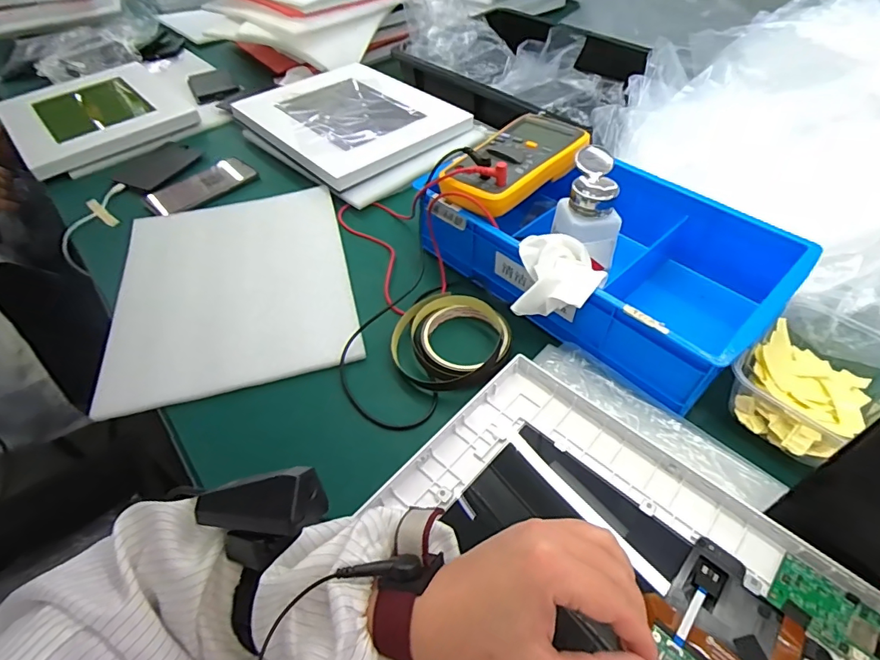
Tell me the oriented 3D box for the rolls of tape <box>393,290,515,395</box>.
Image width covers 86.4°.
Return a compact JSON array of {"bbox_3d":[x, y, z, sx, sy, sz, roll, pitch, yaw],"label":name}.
[{"bbox_3d":[0.011,0.010,0.461,0.113,0.031,0.105,-1,49,1],"label":"rolls of tape"}]

